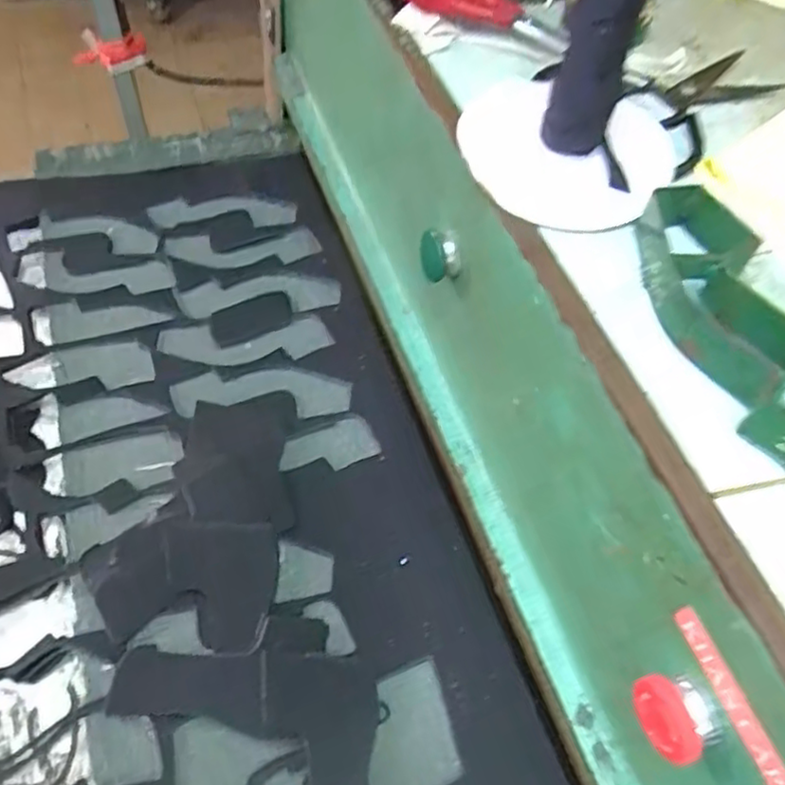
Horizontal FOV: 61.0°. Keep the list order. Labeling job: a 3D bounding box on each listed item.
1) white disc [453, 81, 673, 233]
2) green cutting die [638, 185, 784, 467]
[{"bbox_3d":[0.111,-0.154,0.418,0.133,0.019,0.133,2,57,-3],"label":"white disc"},{"bbox_3d":[0.179,-0.035,0.342,0.064,0.032,0.172,-18,61,-15],"label":"green cutting die"}]

